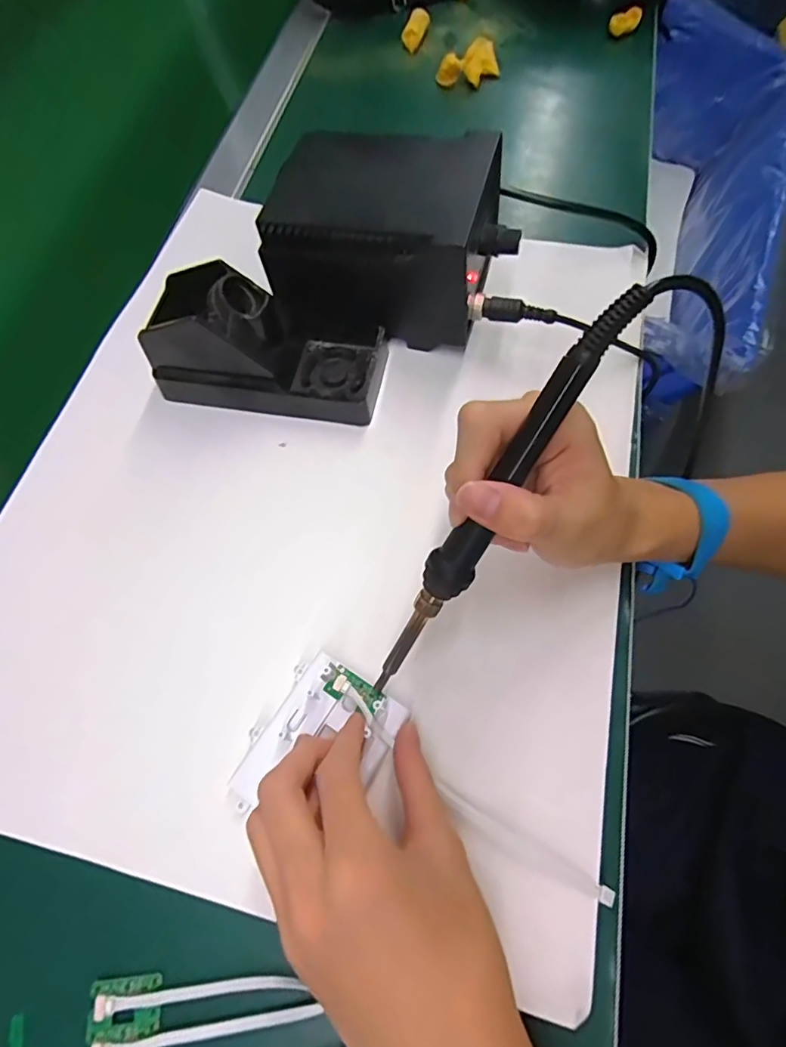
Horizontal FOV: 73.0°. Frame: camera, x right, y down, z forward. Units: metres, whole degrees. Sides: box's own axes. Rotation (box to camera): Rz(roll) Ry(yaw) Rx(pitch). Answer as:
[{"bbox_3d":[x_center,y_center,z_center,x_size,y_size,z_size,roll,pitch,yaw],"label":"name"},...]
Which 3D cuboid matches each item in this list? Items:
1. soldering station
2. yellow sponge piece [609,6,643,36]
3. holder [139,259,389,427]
[{"bbox_3d":[0.002,-0.197,0.375,0.157,0.092,0.123,13,67,8],"label":"soldering station"},{"bbox_3d":[0.240,-0.519,0.547,0.030,0.019,0.017,17,68,9],"label":"yellow sponge piece"},{"bbox_3d":[-0.083,-0.123,0.353,0.153,0.072,0.073,8,66,6],"label":"holder"}]

